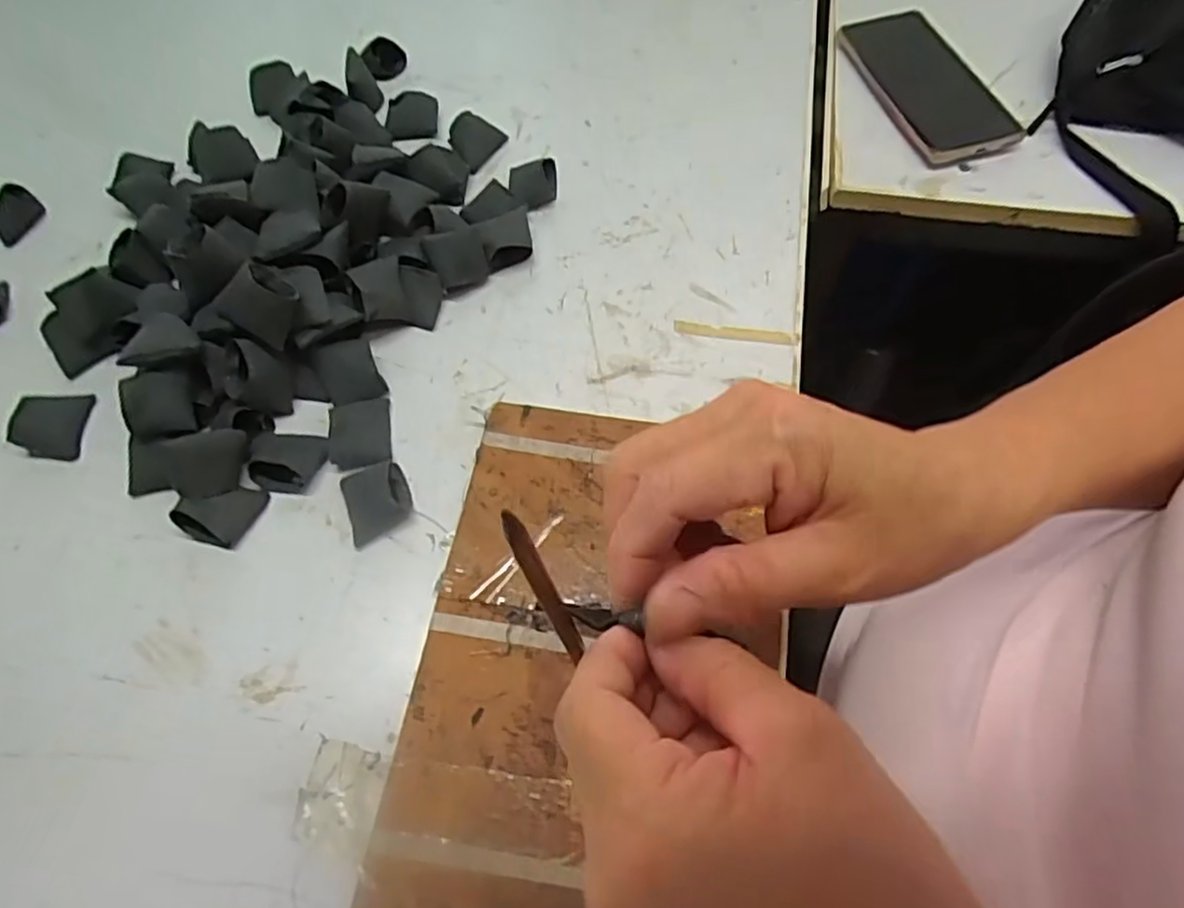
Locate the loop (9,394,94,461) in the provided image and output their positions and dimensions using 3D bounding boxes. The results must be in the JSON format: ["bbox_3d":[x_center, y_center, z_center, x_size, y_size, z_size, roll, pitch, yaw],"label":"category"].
[{"bbox_3d":[-0.329,-0.019,0.421,0.032,0.021,0.042,-1,63,2],"label":"loop"}]

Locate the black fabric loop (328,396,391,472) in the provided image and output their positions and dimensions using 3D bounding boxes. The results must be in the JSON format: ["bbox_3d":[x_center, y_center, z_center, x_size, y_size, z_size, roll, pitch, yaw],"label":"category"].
[{"bbox_3d":[-0.139,-0.015,0.411,0.032,0.019,0.045,-8,63,-2],"label":"black fabric loop"}]

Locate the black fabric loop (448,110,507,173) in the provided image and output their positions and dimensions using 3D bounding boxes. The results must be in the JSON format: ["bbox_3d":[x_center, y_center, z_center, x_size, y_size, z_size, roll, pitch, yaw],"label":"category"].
[{"bbox_3d":[-0.089,-0.240,0.521,0.036,0.035,0.011,-41,32,2],"label":"black fabric loop"}]

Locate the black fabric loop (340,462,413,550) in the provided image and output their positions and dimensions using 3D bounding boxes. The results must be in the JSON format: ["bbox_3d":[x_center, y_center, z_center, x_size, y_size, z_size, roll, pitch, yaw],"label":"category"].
[{"bbox_3d":[-0.123,0.024,0.392,0.036,0.020,0.042,-19,64,-7],"label":"black fabric loop"}]

